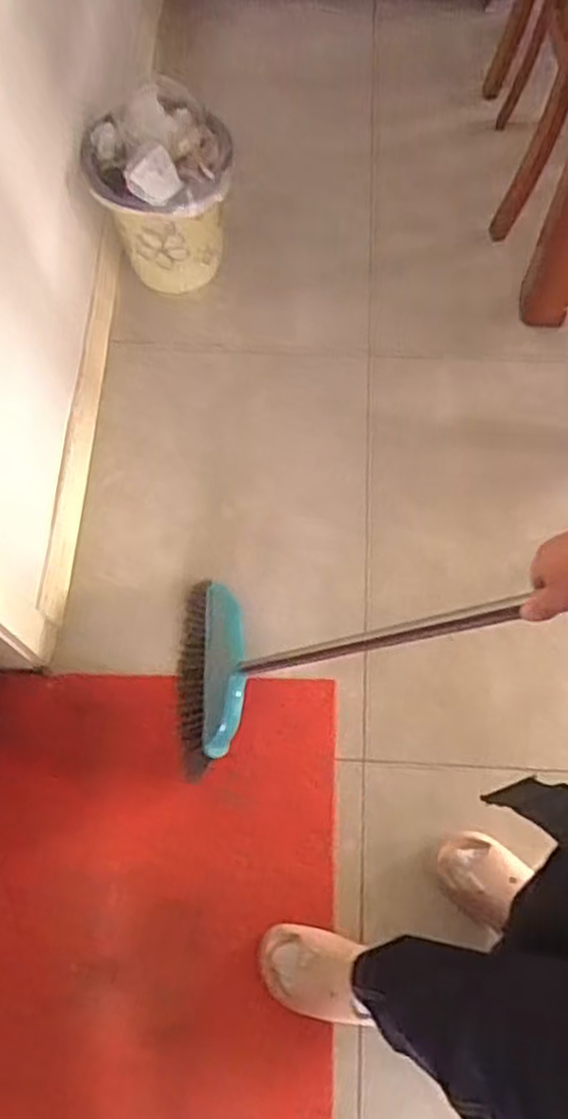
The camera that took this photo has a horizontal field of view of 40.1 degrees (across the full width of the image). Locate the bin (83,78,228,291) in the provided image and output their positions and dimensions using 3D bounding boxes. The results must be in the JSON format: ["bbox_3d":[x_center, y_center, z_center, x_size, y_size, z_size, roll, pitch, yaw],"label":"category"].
[{"bbox_3d":[-0.219,-0.672,1.442,0.251,0.312,0.234,-7,64,-2],"label":"bin"}]

